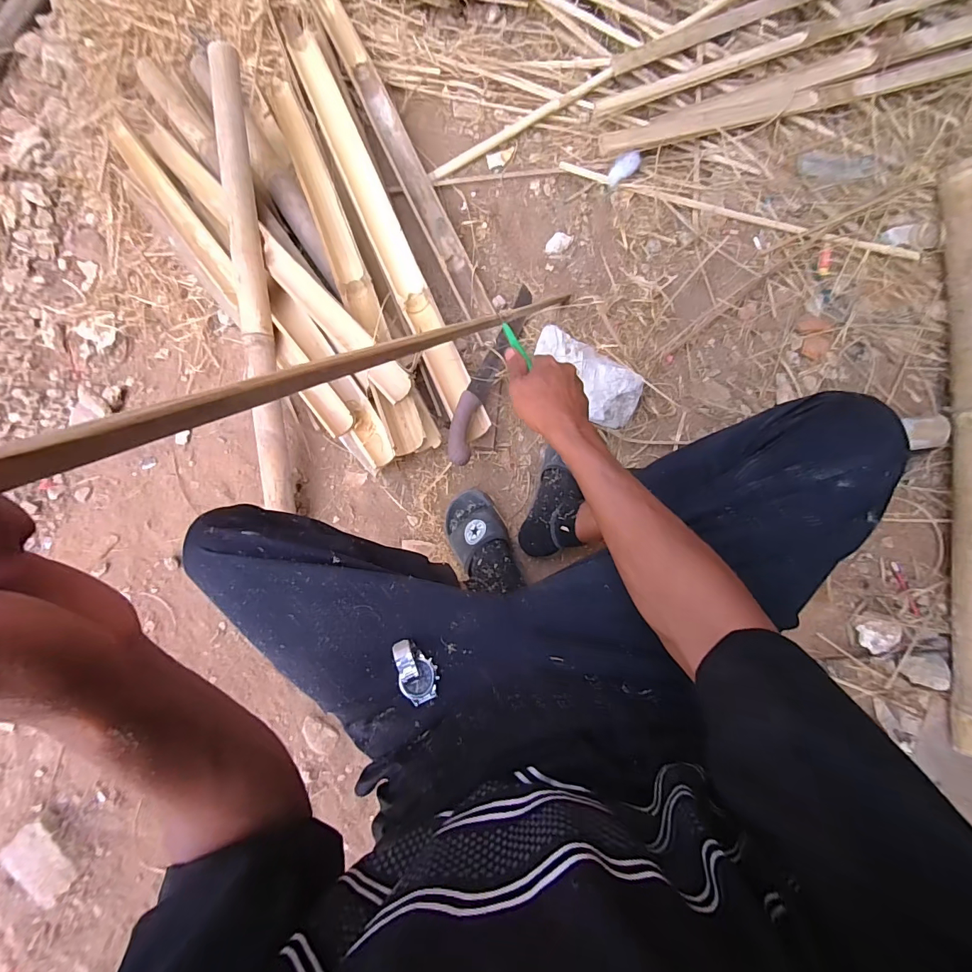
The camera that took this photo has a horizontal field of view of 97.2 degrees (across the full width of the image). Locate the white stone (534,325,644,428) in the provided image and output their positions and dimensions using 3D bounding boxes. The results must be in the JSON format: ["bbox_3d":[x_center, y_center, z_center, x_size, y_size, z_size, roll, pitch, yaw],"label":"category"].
[{"bbox_3d":[0.177,-0.189,0.755,0.201,0.095,0.091,41,89,11],"label":"white stone"}]

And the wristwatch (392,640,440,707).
[{"bbox_3d":[-0.071,0.187,0.431,0.037,0.015,0.062,-19,77,3],"label":"wristwatch"}]

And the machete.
[{"bbox_3d":[0.013,-0.217,0.778,0.047,0.033,0.408,18,63,8],"label":"machete"}]

